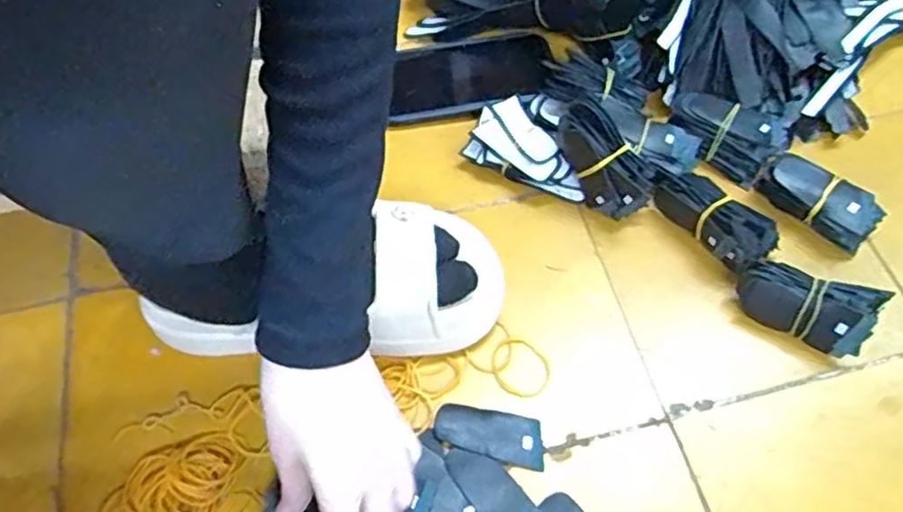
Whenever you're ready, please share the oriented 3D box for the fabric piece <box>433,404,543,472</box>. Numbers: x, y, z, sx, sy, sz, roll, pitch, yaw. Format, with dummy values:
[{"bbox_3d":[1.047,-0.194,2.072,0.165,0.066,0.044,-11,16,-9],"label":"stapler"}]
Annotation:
[{"bbox_3d":[0.025,0.119,0.466,0.073,0.004,0.033,11,59,8],"label":"fabric piece"}]

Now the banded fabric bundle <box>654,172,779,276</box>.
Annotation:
[{"bbox_3d":[0.196,-0.026,0.520,0.035,0.042,0.090,-30,62,-16],"label":"banded fabric bundle"}]

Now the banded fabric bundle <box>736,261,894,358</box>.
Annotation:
[{"bbox_3d":[0.241,0.033,0.478,0.086,0.048,0.042,20,61,14],"label":"banded fabric bundle"}]

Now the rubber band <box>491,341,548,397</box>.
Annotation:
[{"bbox_3d":[0.048,0.079,0.492,0.044,0.004,0.039,33,65,20],"label":"rubber band"}]

